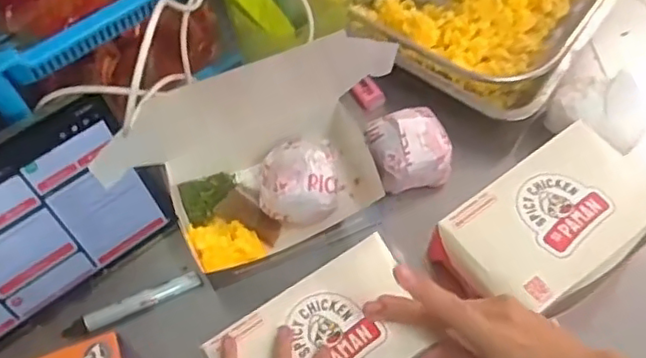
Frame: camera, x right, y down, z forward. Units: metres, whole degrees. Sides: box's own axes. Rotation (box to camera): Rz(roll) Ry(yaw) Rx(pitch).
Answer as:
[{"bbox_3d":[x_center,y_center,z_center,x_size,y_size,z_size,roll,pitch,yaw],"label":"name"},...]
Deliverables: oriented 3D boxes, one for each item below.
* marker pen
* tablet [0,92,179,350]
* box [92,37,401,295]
[{"bbox_3d":[-0.170,0.114,0.558,0.122,0.017,0.018,-24,63,-10],"label":"marker pen"},{"bbox_3d":[-0.259,0.055,0.517,0.246,0.167,0.015,-35,43,-18],"label":"tablet"},{"bbox_3d":[-0.049,-0.022,0.565,0.262,0.088,0.160,-22,62,-9],"label":"box"}]

